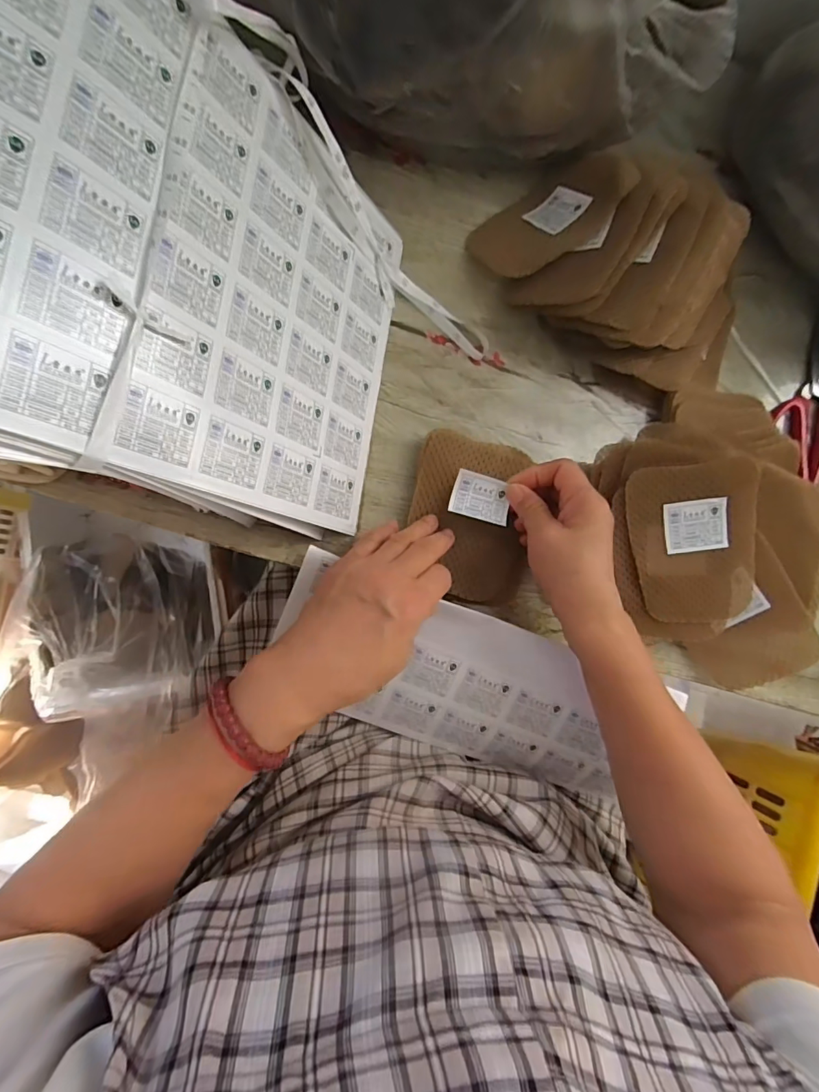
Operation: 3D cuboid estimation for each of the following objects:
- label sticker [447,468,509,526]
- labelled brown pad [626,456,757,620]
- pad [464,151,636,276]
[{"bbox_3d":[0.056,-0.037,0.366,0.044,0.010,0.034,18,82,-7],"label":"label sticker"},{"bbox_3d":[0.224,-0.002,0.375,0.094,0.010,0.124,-7,99,5],"label":"labelled brown pad"},{"bbox_3d":[0.112,-0.270,0.391,0.122,0.012,0.088,-39,57,3],"label":"pad"}]

